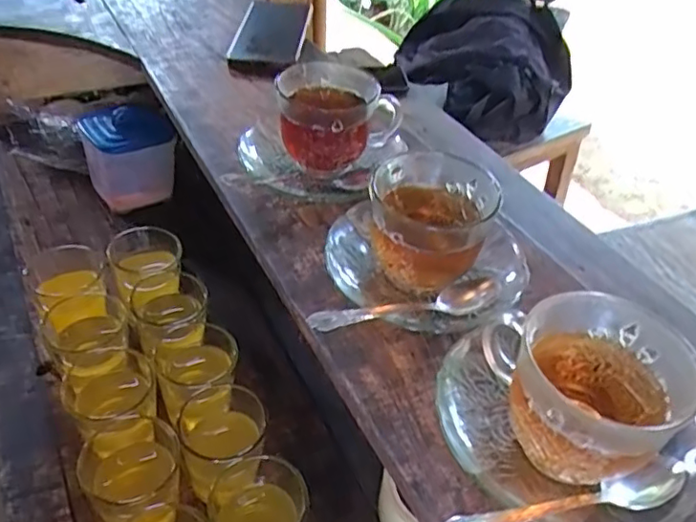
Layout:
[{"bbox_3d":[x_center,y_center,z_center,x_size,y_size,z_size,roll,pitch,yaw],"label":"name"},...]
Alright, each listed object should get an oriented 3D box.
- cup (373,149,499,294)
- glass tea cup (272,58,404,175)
[{"bbox_3d":[0.055,-0.022,0.386,0.079,0.068,0.077,3,40,-2],"label":"cup"},{"bbox_3d":[-0.008,-0.123,0.491,0.098,0.061,0.100,3,40,-2],"label":"glass tea cup"}]

